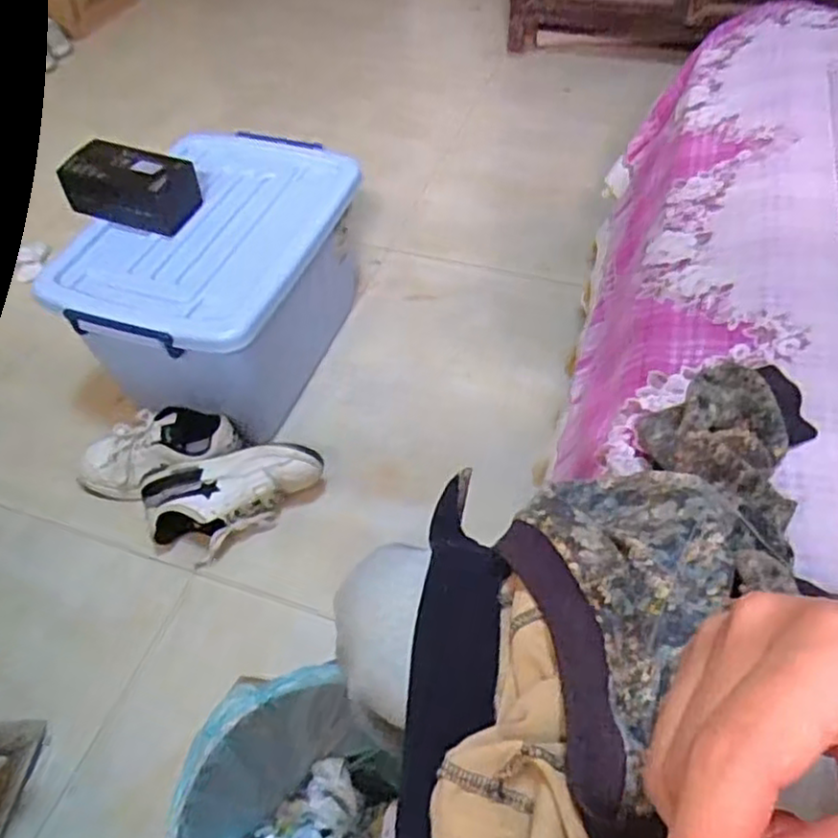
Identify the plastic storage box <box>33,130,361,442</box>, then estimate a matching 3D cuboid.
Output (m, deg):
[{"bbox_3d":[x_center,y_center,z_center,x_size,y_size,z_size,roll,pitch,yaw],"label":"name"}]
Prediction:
[{"bbox_3d":[-0.325,-0.225,1.173,0.318,0.281,0.476,16,53,15],"label":"plastic storage box"}]

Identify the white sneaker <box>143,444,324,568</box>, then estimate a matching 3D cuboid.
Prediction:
[{"bbox_3d":[-0.281,0.109,1.063,0.265,0.102,0.130,-21,53,-14],"label":"white sneaker"}]

